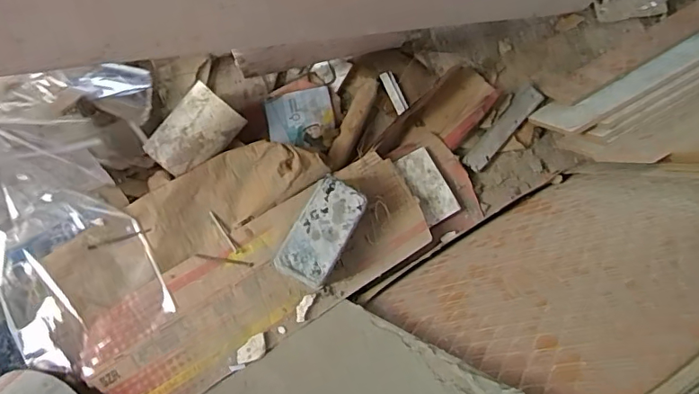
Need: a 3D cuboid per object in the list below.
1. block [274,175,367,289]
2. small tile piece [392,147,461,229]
[{"bbox_3d":[-0.036,0.047,0.660,0.067,0.061,0.135,29,81,5],"label":"block"},{"bbox_3d":[0.114,-0.016,0.745,0.056,0.013,0.110,-28,86,-16],"label":"small tile piece"}]

